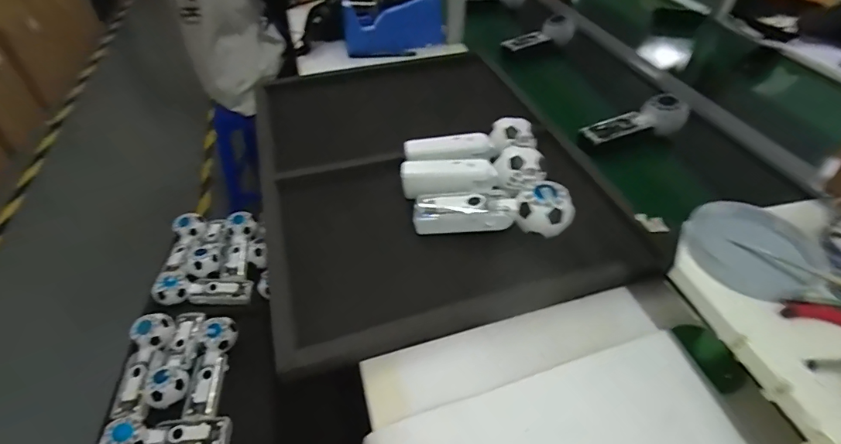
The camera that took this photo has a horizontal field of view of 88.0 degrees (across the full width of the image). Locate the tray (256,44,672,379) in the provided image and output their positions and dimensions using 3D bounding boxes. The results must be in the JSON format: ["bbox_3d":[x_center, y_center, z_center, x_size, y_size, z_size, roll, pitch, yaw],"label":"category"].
[{"bbox_3d":[-0.014,-0.102,0.591,0.410,0.070,0.532,-14,45,-14],"label":"tray"}]

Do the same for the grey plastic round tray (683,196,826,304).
[{"bbox_3d":[0.292,0.021,0.384,0.106,0.014,0.101,0,44,0],"label":"grey plastic round tray"}]

